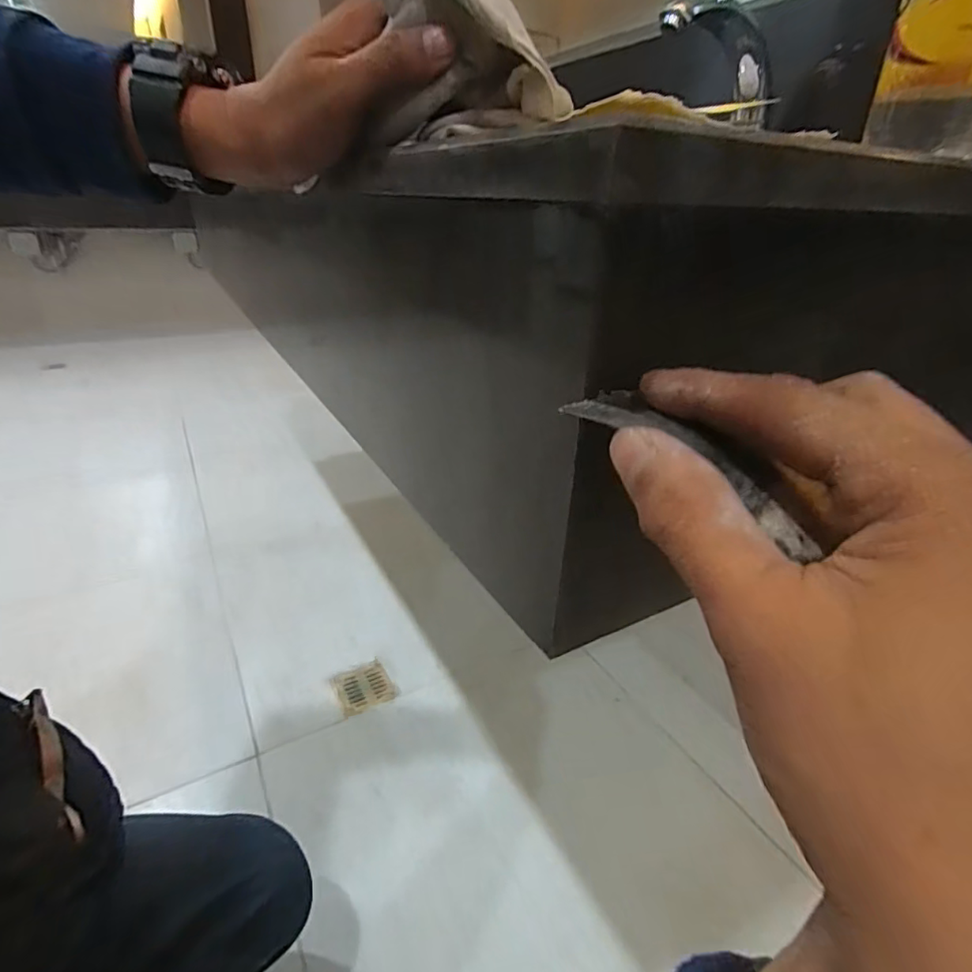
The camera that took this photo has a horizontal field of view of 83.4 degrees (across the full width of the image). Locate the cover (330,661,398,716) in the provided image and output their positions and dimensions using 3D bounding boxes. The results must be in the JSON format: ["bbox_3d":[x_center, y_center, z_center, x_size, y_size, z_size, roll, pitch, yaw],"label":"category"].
[{"bbox_3d":[-0.219,0.363,0.981,0.095,0.006,0.101,-15,32,-27],"label":"cover"}]

